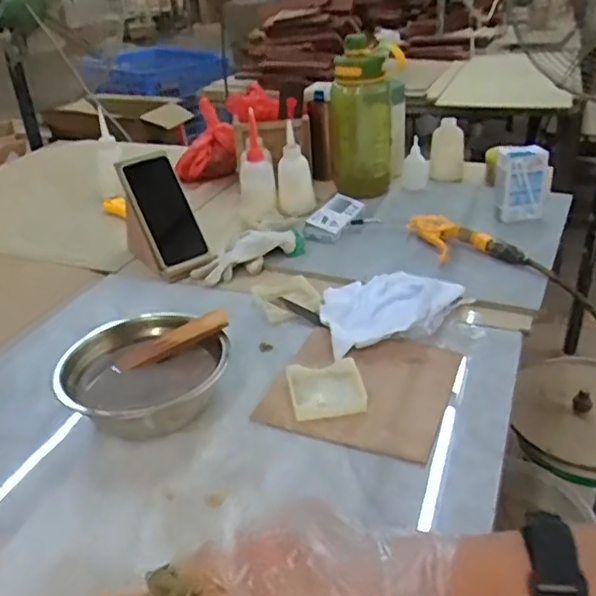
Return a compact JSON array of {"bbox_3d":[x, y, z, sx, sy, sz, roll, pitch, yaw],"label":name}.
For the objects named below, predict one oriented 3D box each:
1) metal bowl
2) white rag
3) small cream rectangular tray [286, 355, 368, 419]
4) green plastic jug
[{"bbox_3d":[-0.160,0.084,0.660,0.167,0.073,0.167,-3,30,2],"label":"metal bowl"},{"bbox_3d":[0.117,0.002,0.781,0.180,0.028,0.163,-9,30,-8],"label":"white rag"},{"bbox_3d":[0.032,0.097,0.666,0.079,0.010,0.076,-2,42,-12],"label":"small cream rectangular tray"},{"bbox_3d":[0.114,-0.312,1.087,0.117,0.240,0.101,-3,30,2],"label":"green plastic jug"}]

